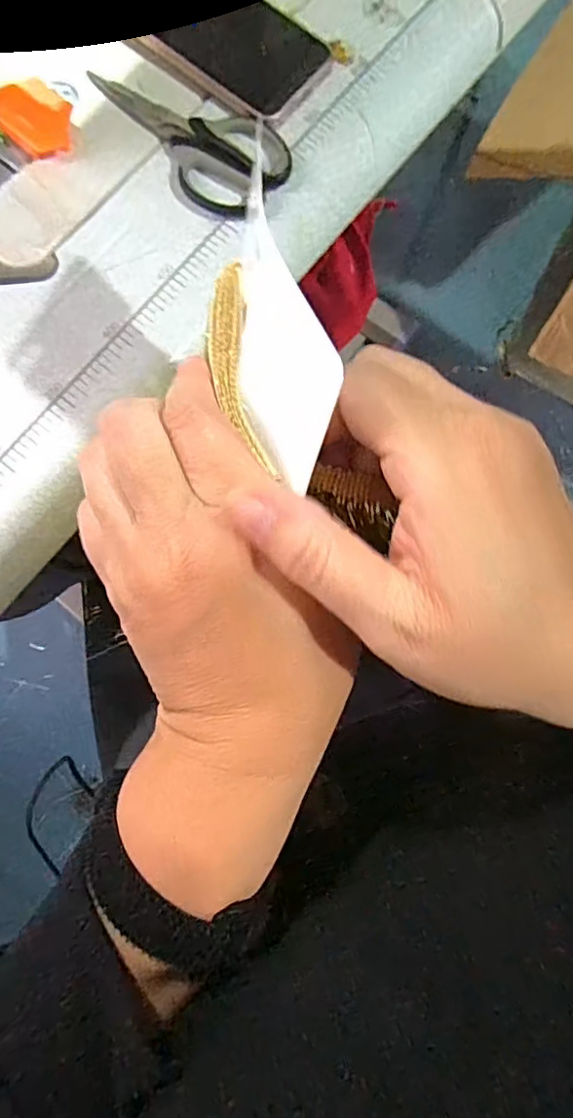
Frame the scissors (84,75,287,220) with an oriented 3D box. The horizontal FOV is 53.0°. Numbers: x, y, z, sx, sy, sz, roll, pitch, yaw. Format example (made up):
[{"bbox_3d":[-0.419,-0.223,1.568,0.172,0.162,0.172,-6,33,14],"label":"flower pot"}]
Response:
[{"bbox_3d":[-0.063,-0.274,0.365,0.137,0.005,0.066,43,81,7],"label":"scissors"}]

